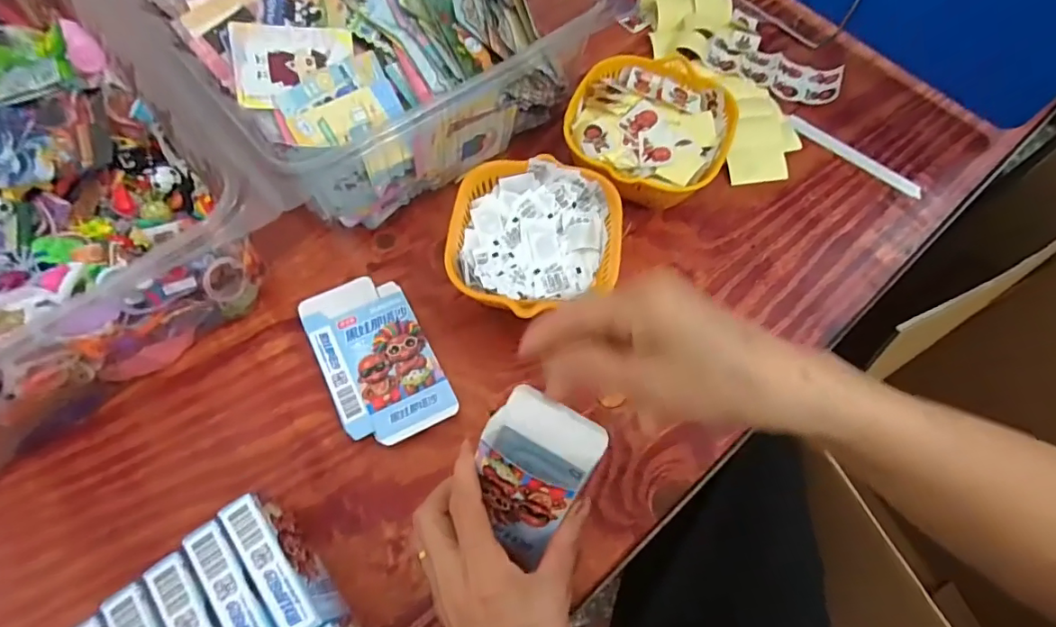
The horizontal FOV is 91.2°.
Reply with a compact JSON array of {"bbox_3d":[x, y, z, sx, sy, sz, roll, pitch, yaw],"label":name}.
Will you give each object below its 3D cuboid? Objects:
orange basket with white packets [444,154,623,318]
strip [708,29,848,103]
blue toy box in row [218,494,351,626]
[{"bbox_3d":[0.006,-0.056,0.444,0.139,0.060,0.137,6,64,2],"label":"orange basket with white packets"},{"bbox_3d":[0.276,-0.278,0.583,0.145,0.013,0.065,26,67,11],"label":"strip"},{"bbox_3d":[-0.153,0.163,0.335,0.025,0.066,0.091,-38,70,-17],"label":"blue toy box in row"}]

